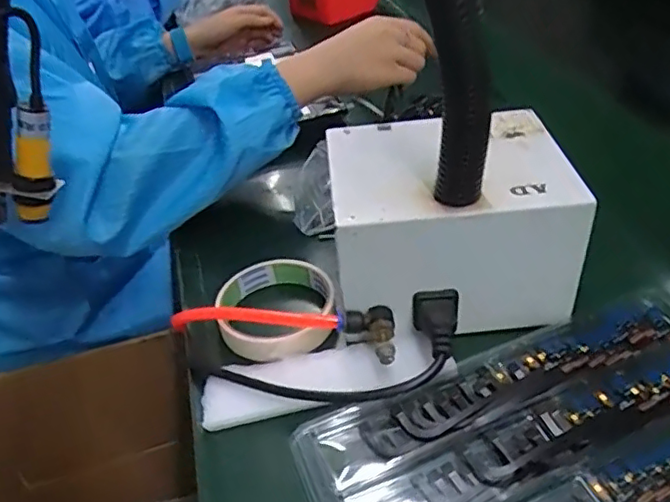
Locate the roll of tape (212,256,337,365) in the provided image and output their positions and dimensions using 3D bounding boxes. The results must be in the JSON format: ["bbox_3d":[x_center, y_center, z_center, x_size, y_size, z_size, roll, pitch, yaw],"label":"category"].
[{"bbox_3d":[-0.042,0.037,0.423,0.081,0.023,0.089,-7,39,-4],"label":"roll of tape"}]

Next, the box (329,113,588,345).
[{"bbox_3d":[0.075,-0.022,0.420,0.156,0.106,0.132,-6,41,0],"label":"box"}]

